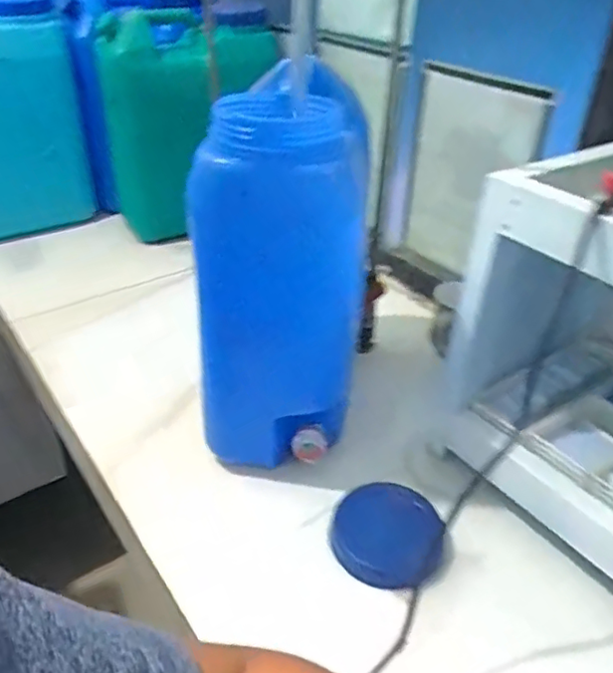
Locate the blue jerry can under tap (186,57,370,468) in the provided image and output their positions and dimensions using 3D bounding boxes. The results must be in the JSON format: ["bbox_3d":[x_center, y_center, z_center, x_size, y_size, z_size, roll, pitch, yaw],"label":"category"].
[{"bbox_3d":[-0.023,-0.063,0.659,0.166,0.382,0.194,5,36,4],"label":"blue jerry can under tap"}]

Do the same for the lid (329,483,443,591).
[{"bbox_3d":[0.084,0.209,0.638,0.115,0.009,0.107,-8,57,12],"label":"lid"}]

